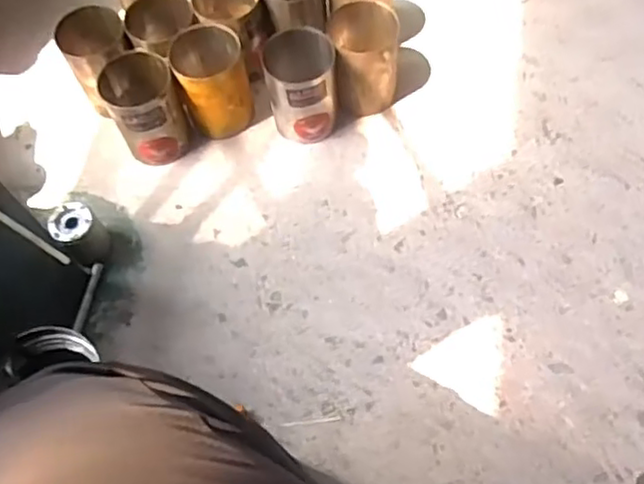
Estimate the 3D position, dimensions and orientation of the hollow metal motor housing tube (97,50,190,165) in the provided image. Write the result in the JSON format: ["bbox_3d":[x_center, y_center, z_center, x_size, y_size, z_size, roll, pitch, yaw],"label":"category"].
[{"bbox_3d":[-0.230,-0.174,0.901,0.087,0.124,0.092,-1,63,3],"label":"hollow metal motor housing tube"}]

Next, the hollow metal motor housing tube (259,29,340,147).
[{"bbox_3d":[-0.025,-0.202,0.907,0.093,0.123,0.091,-9,63,-1],"label":"hollow metal motor housing tube"}]

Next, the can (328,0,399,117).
[{"bbox_3d":[0.058,-0.249,0.926,0.089,0.119,0.104,-9,63,-1],"label":"can"}]

